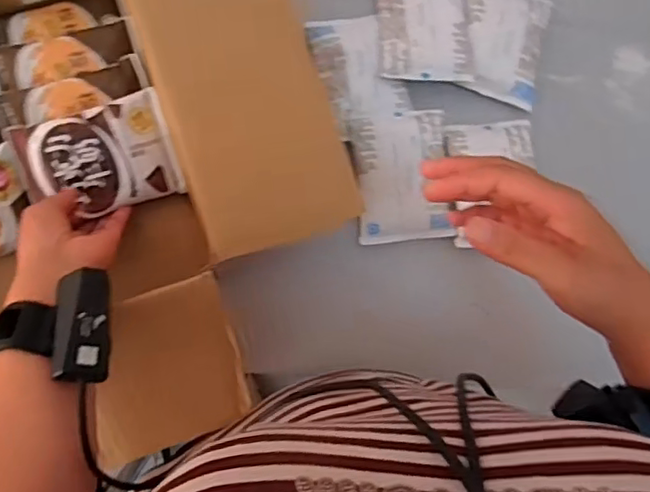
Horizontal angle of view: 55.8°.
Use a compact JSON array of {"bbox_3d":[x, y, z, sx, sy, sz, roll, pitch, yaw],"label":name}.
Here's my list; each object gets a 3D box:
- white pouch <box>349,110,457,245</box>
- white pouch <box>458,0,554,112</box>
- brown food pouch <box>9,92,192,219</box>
[{"bbox_3d":[0.078,-0.070,0.613,0.095,0.021,0.125,-6,82,-4],"label":"white pouch"},{"bbox_3d":[0.191,-0.219,0.664,0.089,0.036,0.132,14,81,-1],"label":"white pouch"},{"bbox_3d":[-0.207,-0.078,0.559,0.126,0.023,0.093,-20,103,-16],"label":"brown food pouch"}]

